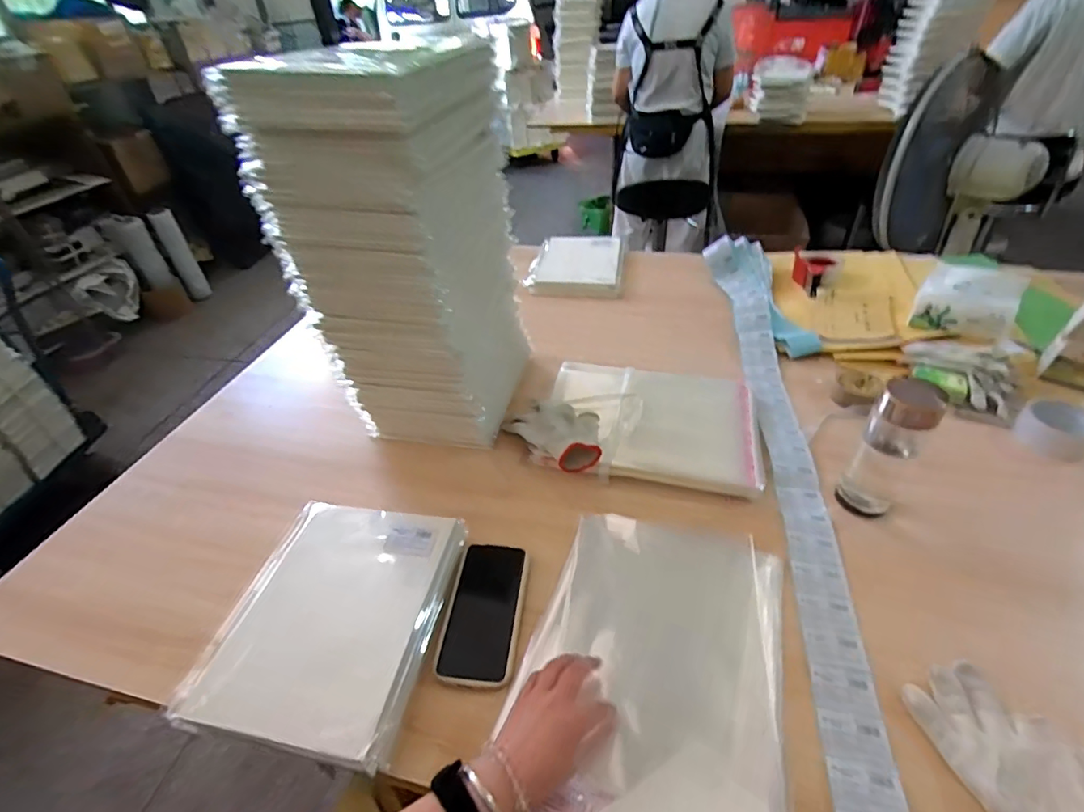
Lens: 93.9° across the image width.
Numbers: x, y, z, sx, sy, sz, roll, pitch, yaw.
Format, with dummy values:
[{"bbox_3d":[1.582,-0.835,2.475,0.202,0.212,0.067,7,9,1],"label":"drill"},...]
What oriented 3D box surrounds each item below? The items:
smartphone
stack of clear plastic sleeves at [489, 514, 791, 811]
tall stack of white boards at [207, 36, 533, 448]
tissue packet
[{"bbox_3d":[-0.066,0.232,0.579,0.083,0.009,0.160,3,44,7],"label":"smartphone"},{"bbox_3d":[0.121,0.261,0.543,0.257,0.013,0.320,9,41,16],"label":"stack of clear plastic sleeves"},{"bbox_3d":[-0.170,-0.196,0.726,0.216,0.489,0.263,10,43,18],"label":"tall stack of white boards"},{"bbox_3d":[0.764,-0.188,0.910,0.145,0.088,0.099,28,50,32],"label":"tissue packet"}]

